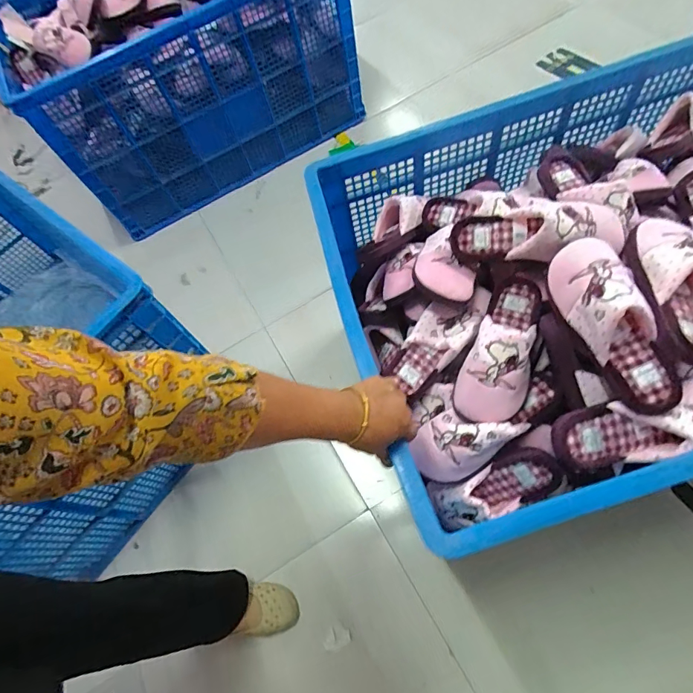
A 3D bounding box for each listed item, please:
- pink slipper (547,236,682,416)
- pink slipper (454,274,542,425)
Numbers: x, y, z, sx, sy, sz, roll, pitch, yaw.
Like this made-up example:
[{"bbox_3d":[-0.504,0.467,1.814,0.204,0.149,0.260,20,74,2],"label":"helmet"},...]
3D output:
[{"bbox_3d":[0.354,-0.030,0.541,0.087,0.086,0.242,-24,82,-8],"label":"pink slipper"},{"bbox_3d":[0.248,-0.006,0.628,0.097,0.065,0.257,25,67,16],"label":"pink slipper"}]

